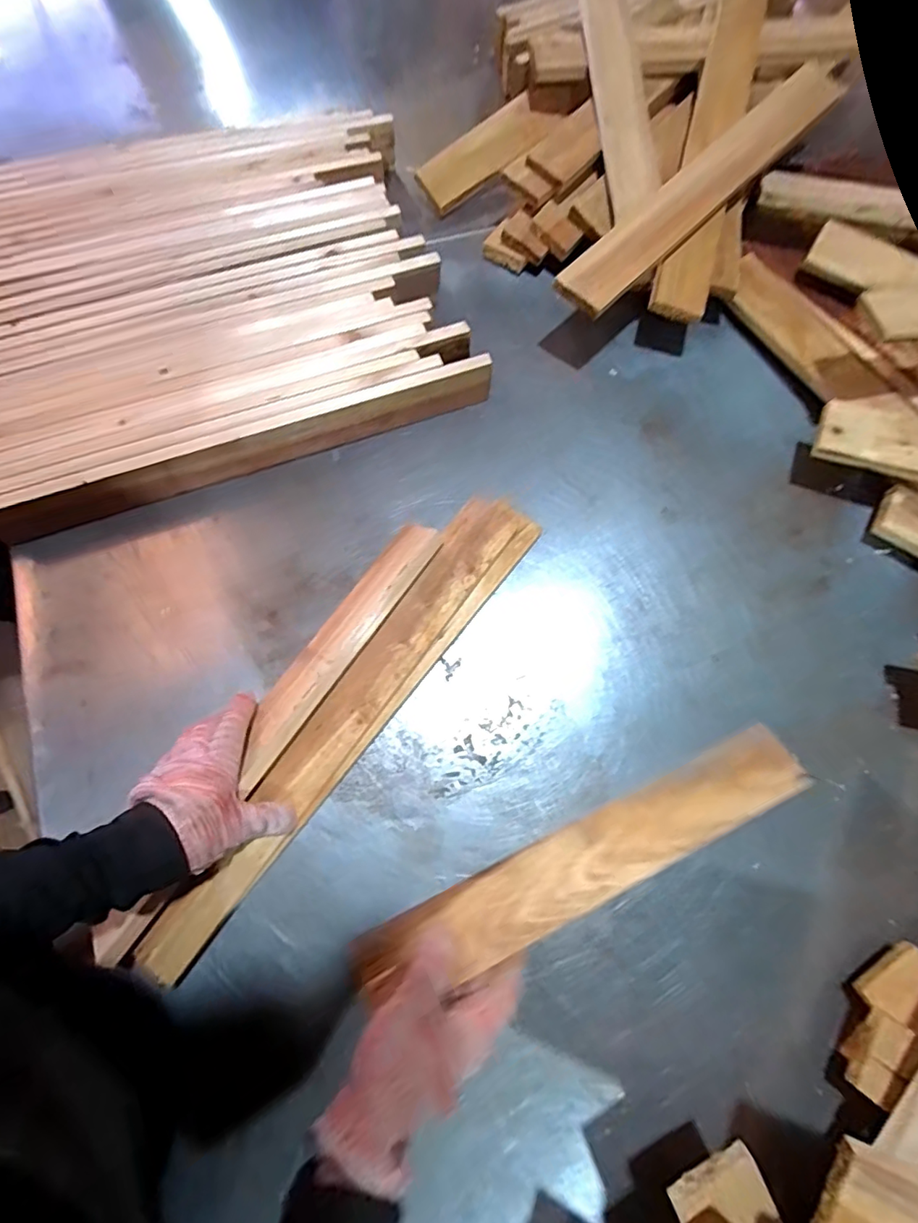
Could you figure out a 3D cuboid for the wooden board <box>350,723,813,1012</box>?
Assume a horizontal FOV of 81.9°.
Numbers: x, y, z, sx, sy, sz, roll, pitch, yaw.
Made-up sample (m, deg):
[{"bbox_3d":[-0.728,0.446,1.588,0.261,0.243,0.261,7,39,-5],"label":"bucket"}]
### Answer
[{"bbox_3d":[0.102,0.192,0.409,0.372,0.026,0.057,-22,74,-11],"label":"wooden board"}]

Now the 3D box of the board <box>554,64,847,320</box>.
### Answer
[{"bbox_3d":[0.284,-0.488,0.608,0.450,0.022,0.060,-44,96,-11],"label":"board"}]

